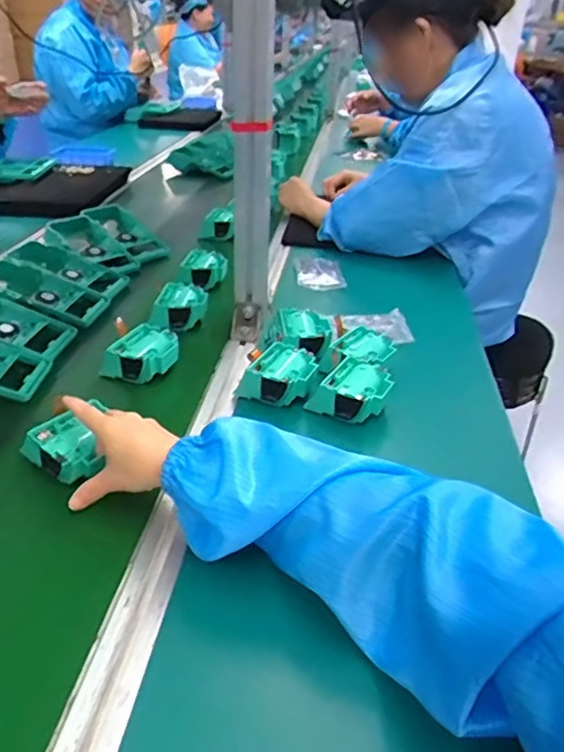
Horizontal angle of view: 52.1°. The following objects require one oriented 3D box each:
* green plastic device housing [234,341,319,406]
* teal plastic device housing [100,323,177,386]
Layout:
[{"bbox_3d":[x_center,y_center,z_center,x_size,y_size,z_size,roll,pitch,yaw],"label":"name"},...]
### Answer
[{"bbox_3d":[0.000,0.001,0.650,0.075,0.042,0.086,17,36,22],"label":"green plastic device housing"},{"bbox_3d":[-0.164,-0.026,0.687,0.068,0.034,0.080,21,38,27],"label":"teal plastic device housing"}]

